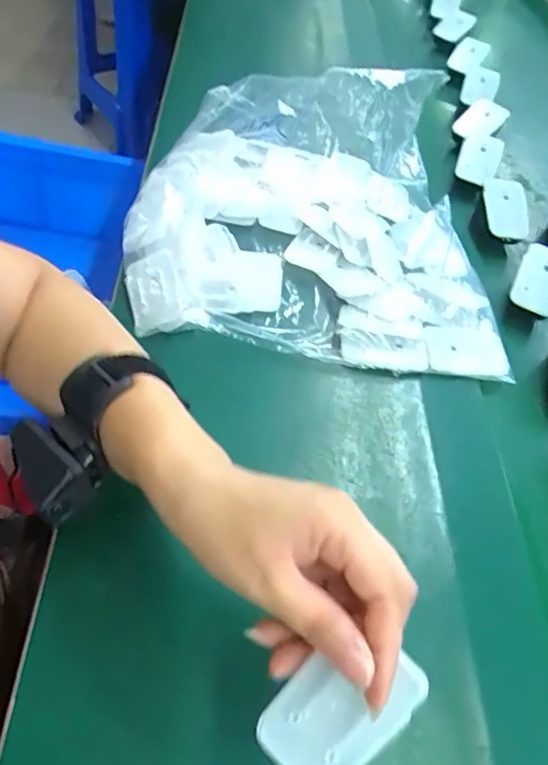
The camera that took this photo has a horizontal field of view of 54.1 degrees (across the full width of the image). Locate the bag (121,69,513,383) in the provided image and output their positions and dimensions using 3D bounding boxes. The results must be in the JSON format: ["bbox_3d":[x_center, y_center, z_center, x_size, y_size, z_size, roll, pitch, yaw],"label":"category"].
[{"bbox_3d":[0.040,-0.154,0.474,0.320,0.104,0.279,11,52,-1],"label":"bag"}]

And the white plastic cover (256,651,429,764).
[{"bbox_3d":[0.028,0.139,0.228,0.044,0.004,0.070,43,91,12],"label":"white plastic cover"}]

